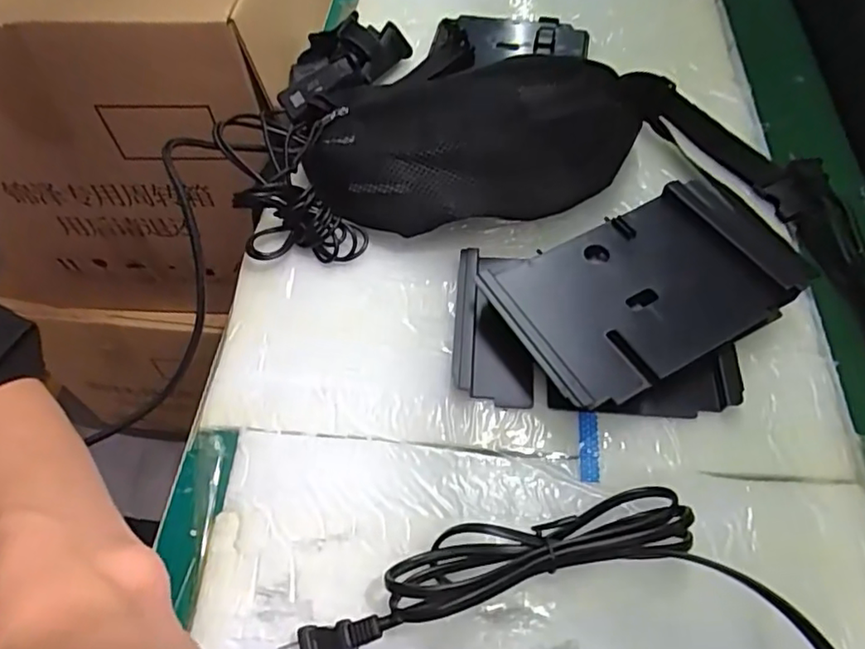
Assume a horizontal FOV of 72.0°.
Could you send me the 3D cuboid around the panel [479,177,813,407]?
[{"bbox_3d":[0.147,-0.031,0.410,0.202,0.025,0.124,-26,60,-12],"label":"panel"}]

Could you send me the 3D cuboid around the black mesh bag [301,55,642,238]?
[{"bbox_3d":[0.035,-0.144,0.463,0.274,0.083,0.122,-8,58,-5],"label":"black mesh bag"}]

